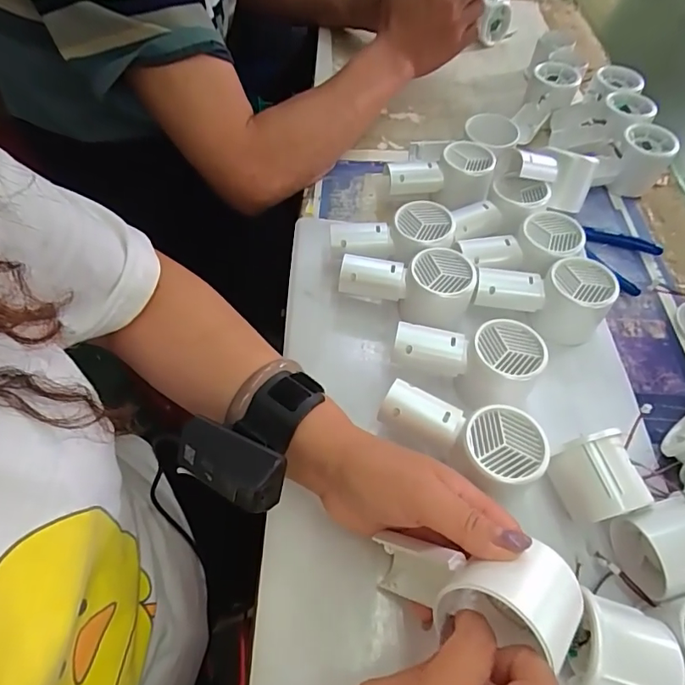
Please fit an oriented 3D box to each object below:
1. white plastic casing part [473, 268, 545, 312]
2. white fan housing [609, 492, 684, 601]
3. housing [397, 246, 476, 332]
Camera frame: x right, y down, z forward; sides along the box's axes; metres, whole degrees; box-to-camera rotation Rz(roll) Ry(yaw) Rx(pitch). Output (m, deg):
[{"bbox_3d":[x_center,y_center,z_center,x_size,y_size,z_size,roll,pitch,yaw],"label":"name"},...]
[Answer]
[{"bbox_3d":[0.147,-0.047,0.425,0.058,0.022,0.030,11,55,5],"label":"white plastic casing part"},{"bbox_3d":[0.212,0.131,0.308,0.053,0.046,0.053,-8,56,-9],"label":"white fan housing"},{"bbox_3d":[0.084,-0.047,0.421,0.058,0.058,0.045,14,55,6],"label":"housing"}]

